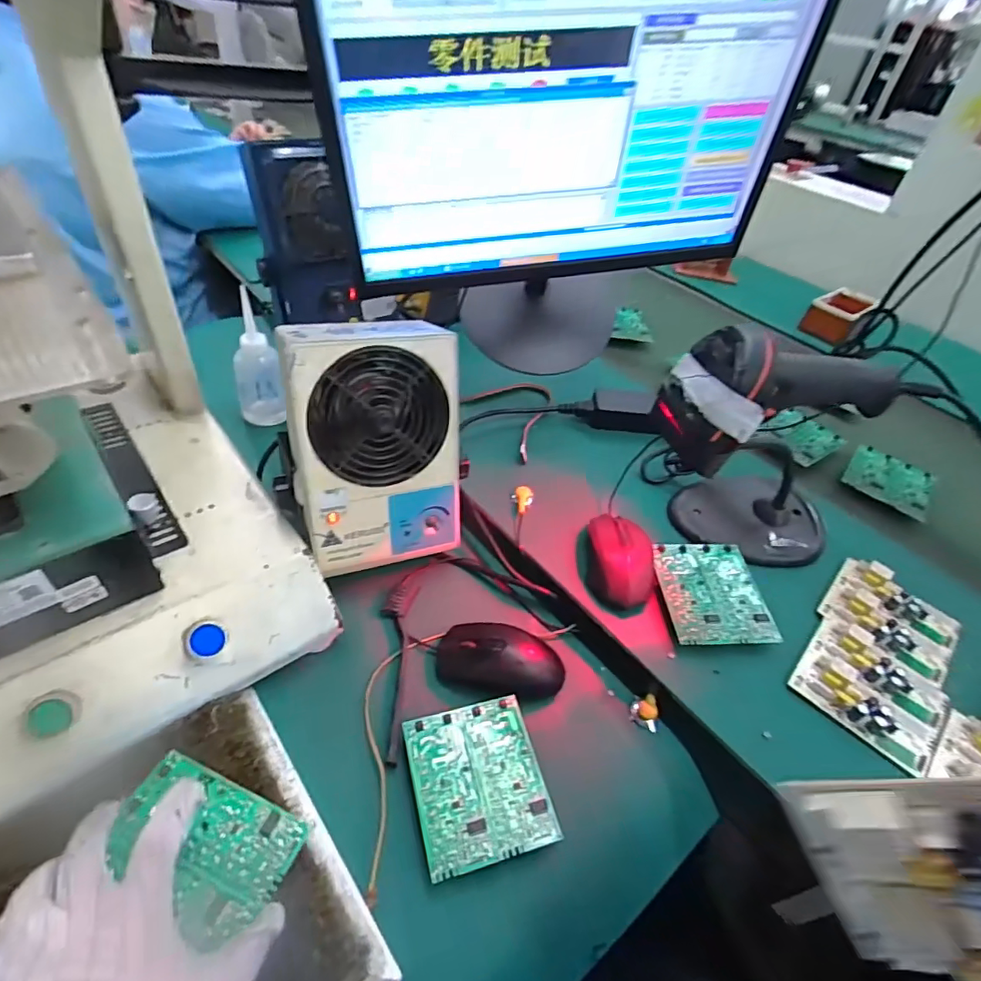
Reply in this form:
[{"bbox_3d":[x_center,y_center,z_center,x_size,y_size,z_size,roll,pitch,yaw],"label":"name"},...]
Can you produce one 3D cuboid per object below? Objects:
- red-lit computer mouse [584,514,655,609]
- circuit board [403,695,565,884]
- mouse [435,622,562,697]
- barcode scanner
[{"bbox_3d":[0.128,0.070,0.536,0.064,0.038,0.105,7,45,-1],"label":"red-lit computer mouse"},{"bbox_3d":[-0.010,0.226,0.419,0.096,0.020,0.110,-9,47,-16],"label":"circuit board"},{"bbox_3d":[0.010,0.152,0.485,0.114,0.032,0.061,13,45,6],"label":"mouse"},{"bbox_3d":[0.225,-0.073,0.419,0.167,0.100,0.064,-3,46,-10],"label":"barcode scanner"}]

